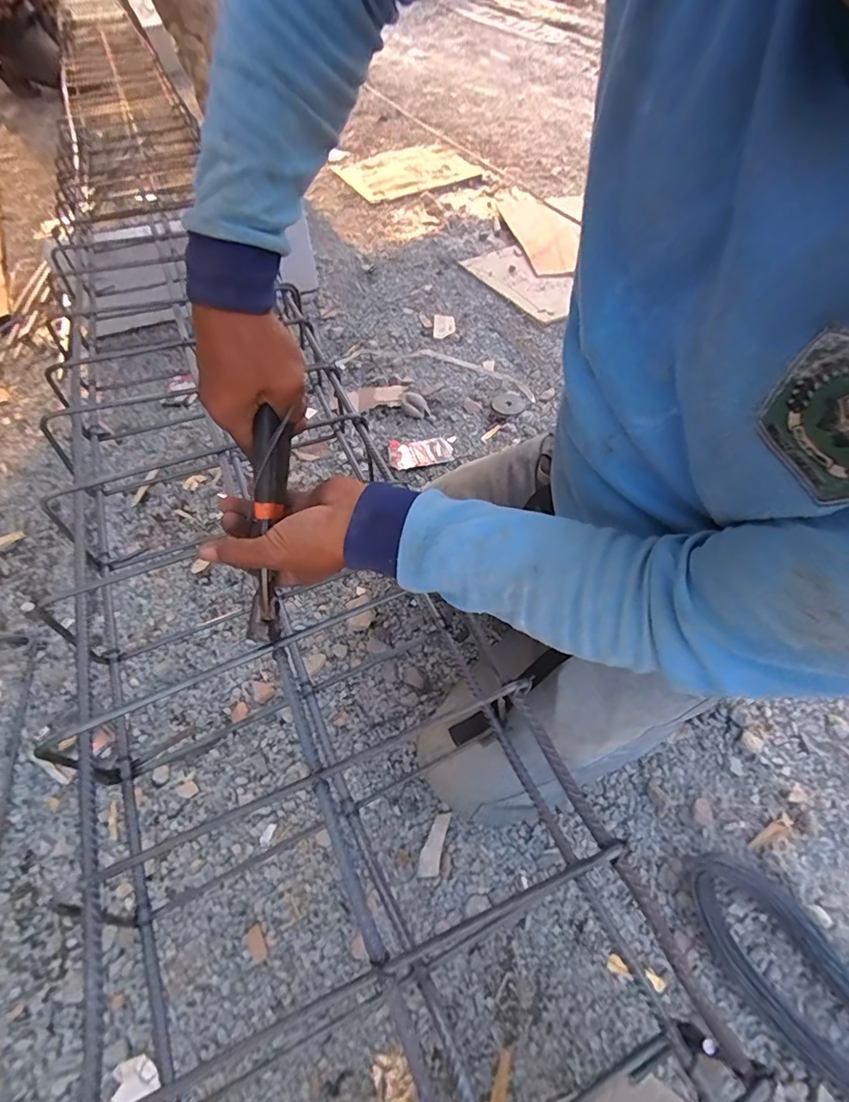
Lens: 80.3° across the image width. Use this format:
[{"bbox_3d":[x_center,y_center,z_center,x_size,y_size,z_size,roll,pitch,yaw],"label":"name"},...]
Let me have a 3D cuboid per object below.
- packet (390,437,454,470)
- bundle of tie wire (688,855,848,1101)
[{"bbox_3d":[-0.008,-0.198,0.995,0.124,0.014,0.075,-14,55,-7],"label":"packet"},{"bbox_3d":[0.428,0.500,0.457,0.101,0.027,0.427,-27,57,-16],"label":"bundle of tie wire"}]

